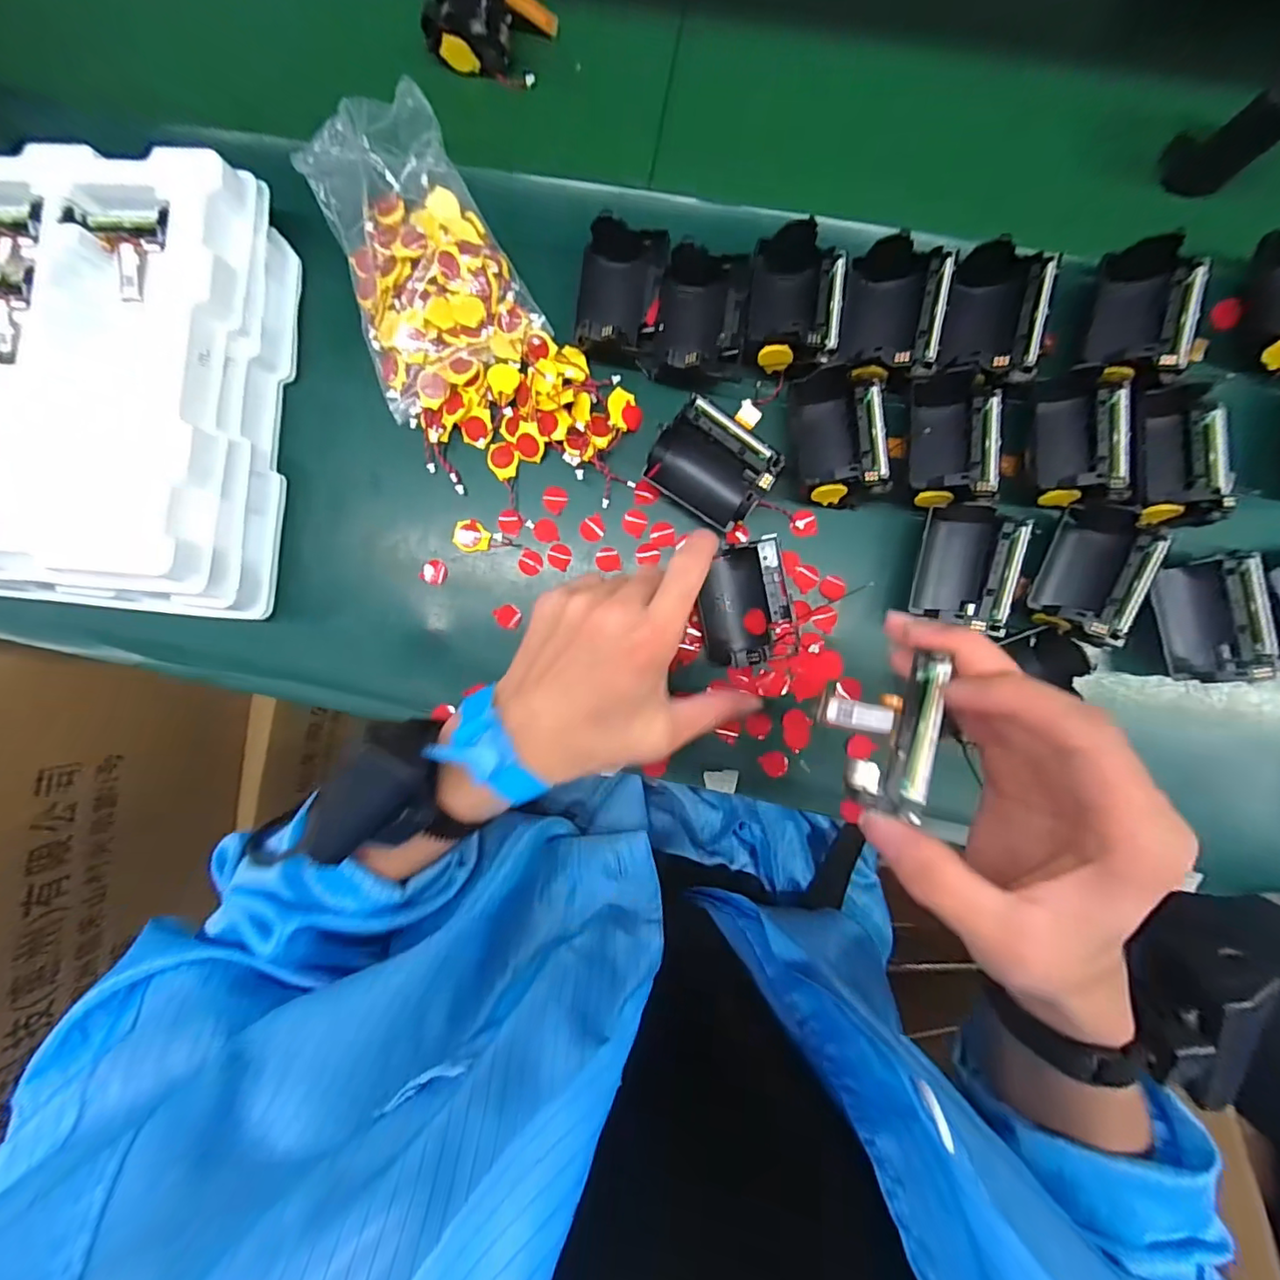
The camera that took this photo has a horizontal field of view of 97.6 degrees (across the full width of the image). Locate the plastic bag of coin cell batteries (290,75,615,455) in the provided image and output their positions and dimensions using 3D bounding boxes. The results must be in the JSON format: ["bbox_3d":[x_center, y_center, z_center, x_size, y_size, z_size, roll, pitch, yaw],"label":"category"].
[{"bbox_3d":[-0.118,-0.199,0.341,0.119,0.036,0.235,-33,91,6],"label":"plastic bag of coin cell batteries"}]

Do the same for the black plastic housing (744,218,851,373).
[{"bbox_3d":[0.090,-0.198,0.329,0.055,0.045,0.078,6,94,3],"label":"black plastic housing"}]

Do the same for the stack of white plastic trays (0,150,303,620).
[{"bbox_3d":[-0.443,-0.159,0.349,0.421,0.074,0.256,5,95,4],"label":"stack of white plastic trays"}]

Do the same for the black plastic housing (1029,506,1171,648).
[{"bbox_3d":[0.261,-0.037,0.318,0.047,0.032,0.071,26,96,2],"label":"black plastic housing"}]

